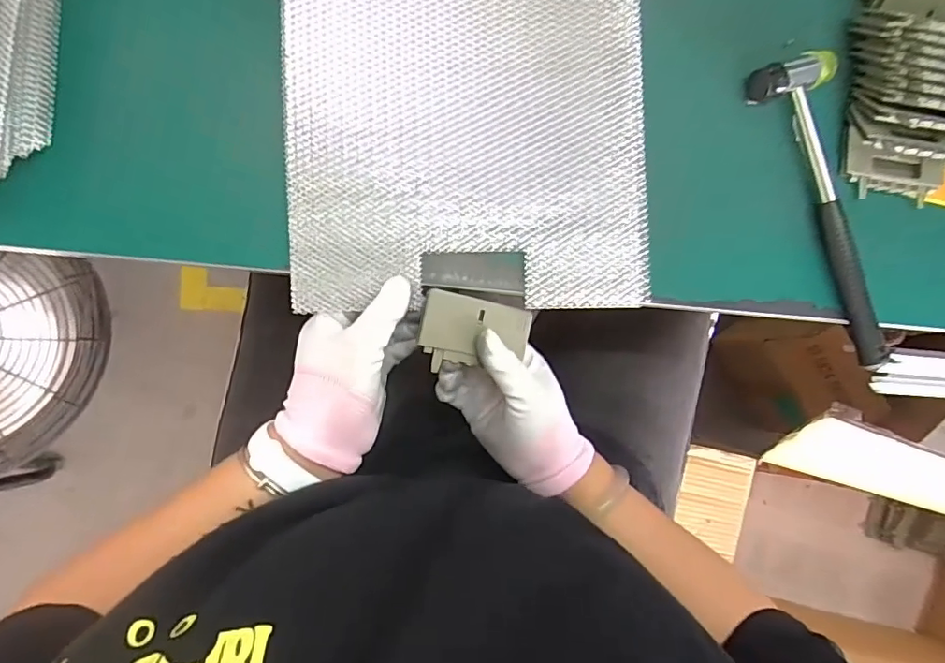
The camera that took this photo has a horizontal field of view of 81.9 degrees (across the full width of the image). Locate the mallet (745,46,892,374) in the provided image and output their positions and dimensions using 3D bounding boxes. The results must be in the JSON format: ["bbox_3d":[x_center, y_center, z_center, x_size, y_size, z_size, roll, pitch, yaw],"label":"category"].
[{"bbox_3d":[0.279,-0.093,0.420,0.061,0.024,0.238,-20,93,-8],"label":"mallet"}]

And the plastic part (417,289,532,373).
[{"bbox_3d":[0.003,0.003,0.400,0.081,0.022,0.053,9,89,-8],"label":"plastic part"}]

